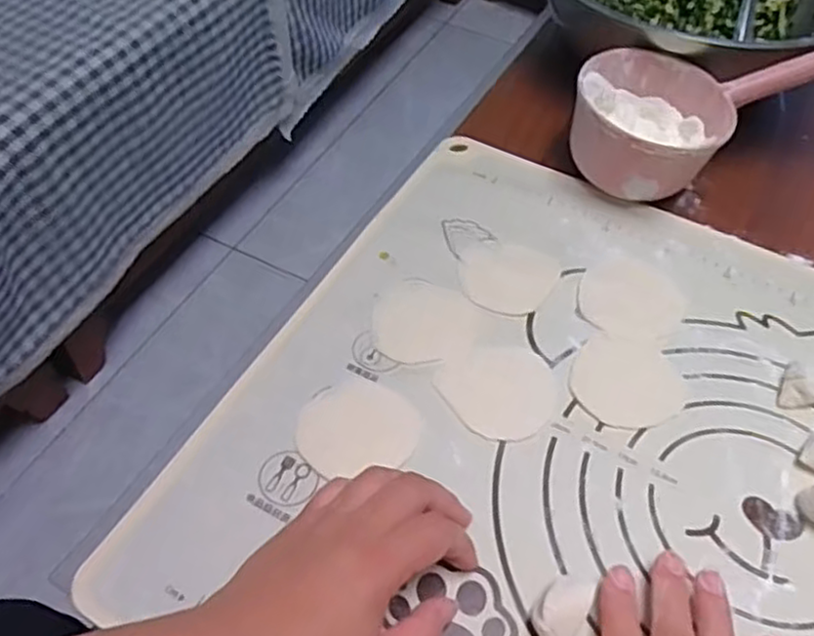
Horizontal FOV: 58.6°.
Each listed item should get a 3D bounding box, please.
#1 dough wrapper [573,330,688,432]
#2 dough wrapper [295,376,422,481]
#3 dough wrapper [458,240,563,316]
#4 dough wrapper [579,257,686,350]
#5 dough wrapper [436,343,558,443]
[{"bbox_3d":[0.145,0.042,0.474,0.072,0.004,0.068,1,52,-1],"label":"dough wrapper"},{"bbox_3d":[-0.030,0.068,0.445,0.067,0.005,0.070,1,52,-1],"label":"dough wrapper"},{"bbox_3d":[0.072,-0.031,0.523,0.066,0.004,0.066,1,52,-1],"label":"dough wrapper"},{"bbox_3d":[0.160,-0.014,0.514,0.070,0.004,0.066,20,54,13],"label":"dough wrapper"},{"bbox_3d":[0.059,0.044,0.468,0.074,0.004,0.069,1,52,-1],"label":"dough wrapper"}]

